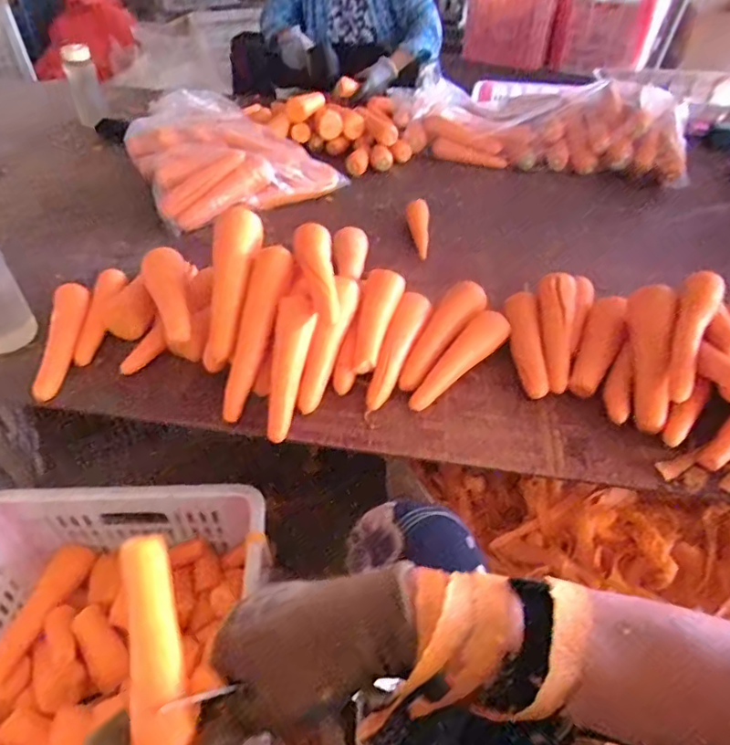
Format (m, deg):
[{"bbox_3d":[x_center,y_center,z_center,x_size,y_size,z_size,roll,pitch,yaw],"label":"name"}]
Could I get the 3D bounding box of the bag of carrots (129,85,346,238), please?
[{"bbox_3d":[-0.293,-0.461,1.100,0.347,0.091,0.427,-22,49,-21],"label":"bag of carrots"}]

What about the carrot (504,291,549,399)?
[{"bbox_3d":[0.219,-0.043,0.725,0.037,0.032,0.168,0,60,-1],"label":"carrot"}]

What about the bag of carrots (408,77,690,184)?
[{"bbox_3d":[0.401,-0.590,1.248,0.651,0.134,0.279,16,47,15],"label":"bag of carrots"}]

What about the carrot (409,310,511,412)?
[{"bbox_3d":[0.122,-0.019,0.703,0.046,0.038,0.191,36,68,30],"label":"carrot"}]

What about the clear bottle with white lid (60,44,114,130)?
[{"bbox_3d":[-0.672,-0.693,1.290,0.079,0.158,0.079,-28,52,-26],"label":"clear bottle with white lid"}]

